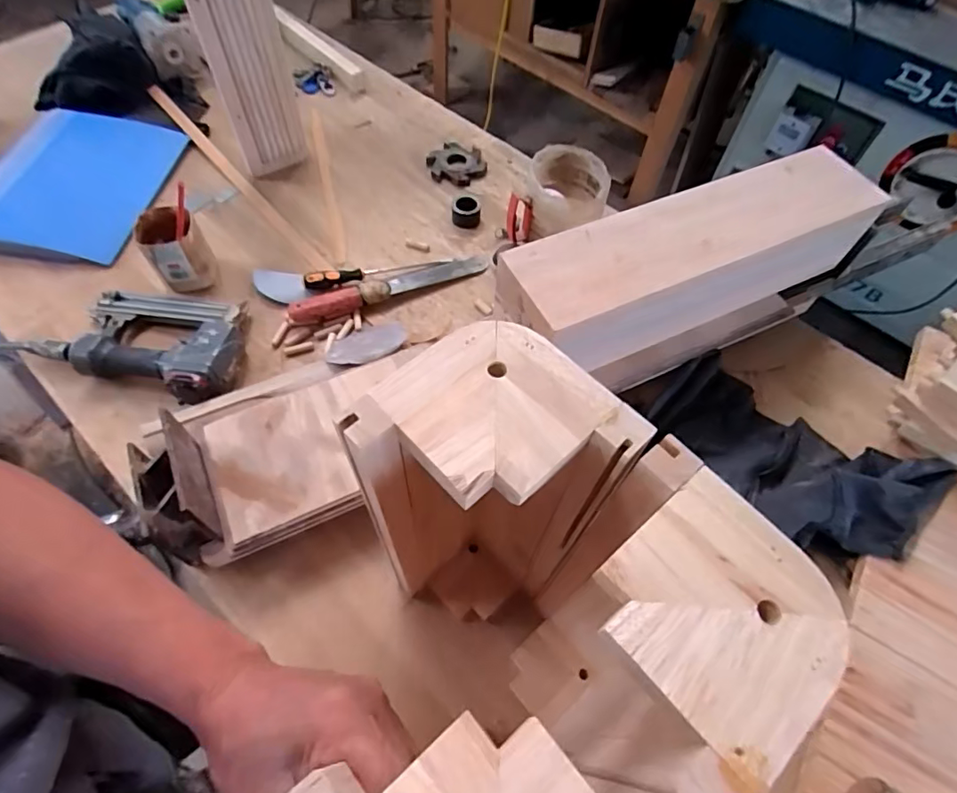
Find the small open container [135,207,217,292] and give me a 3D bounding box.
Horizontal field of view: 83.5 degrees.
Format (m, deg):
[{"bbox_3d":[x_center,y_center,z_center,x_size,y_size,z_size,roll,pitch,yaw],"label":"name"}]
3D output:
[{"bbox_3d":[-0.419,-0.204,0.749,0.075,0.093,0.082,-33,67,-20],"label":"small open container"}]

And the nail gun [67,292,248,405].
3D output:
[{"bbox_3d":[-0.411,-0.073,0.682,0.213,0.050,0.181,1,60,-2],"label":"nail gun"}]

